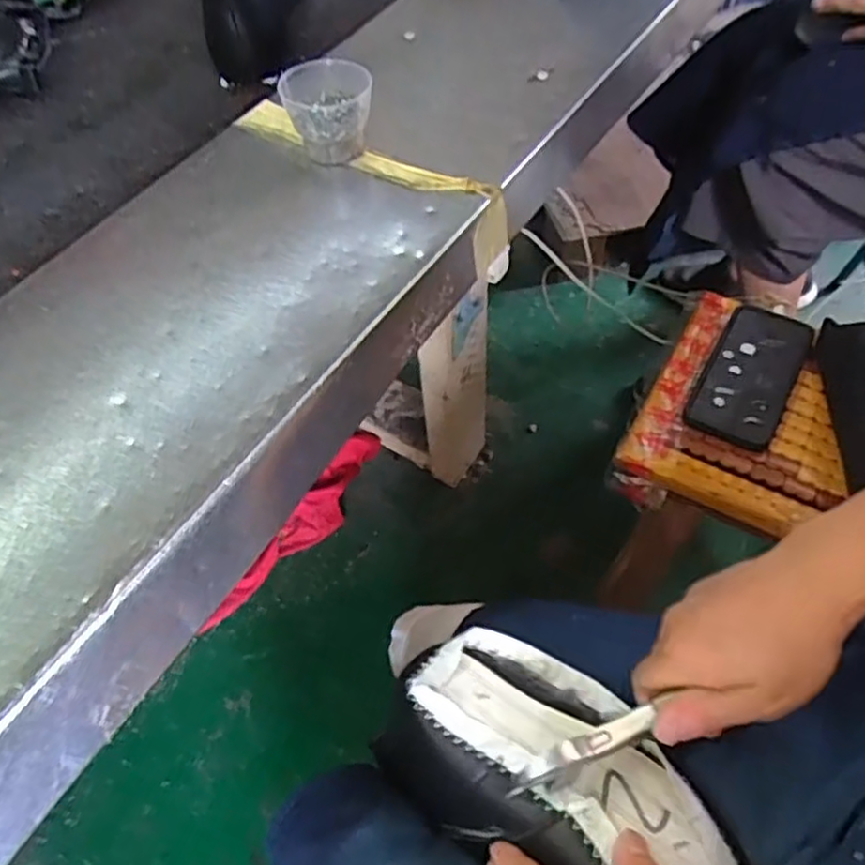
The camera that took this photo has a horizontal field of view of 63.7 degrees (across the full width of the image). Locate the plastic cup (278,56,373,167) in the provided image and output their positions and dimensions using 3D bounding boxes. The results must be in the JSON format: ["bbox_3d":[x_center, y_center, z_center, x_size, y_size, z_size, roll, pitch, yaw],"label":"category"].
[{"bbox_3d":[-0.077,-0.233,0.510,0.064,0.053,0.056,23,61,15],"label":"plastic cup"}]

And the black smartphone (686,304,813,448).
[{"bbox_3d":[0.311,-0.060,0.678,0.079,0.010,0.172,26,61,19],"label":"black smartphone"}]

